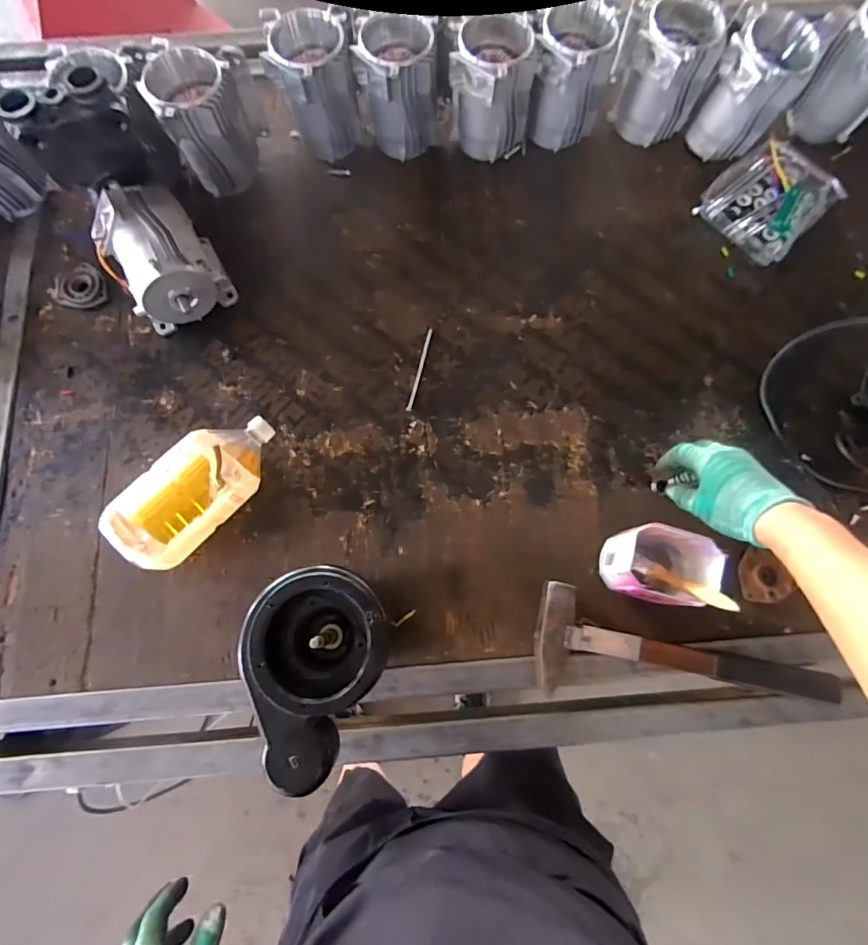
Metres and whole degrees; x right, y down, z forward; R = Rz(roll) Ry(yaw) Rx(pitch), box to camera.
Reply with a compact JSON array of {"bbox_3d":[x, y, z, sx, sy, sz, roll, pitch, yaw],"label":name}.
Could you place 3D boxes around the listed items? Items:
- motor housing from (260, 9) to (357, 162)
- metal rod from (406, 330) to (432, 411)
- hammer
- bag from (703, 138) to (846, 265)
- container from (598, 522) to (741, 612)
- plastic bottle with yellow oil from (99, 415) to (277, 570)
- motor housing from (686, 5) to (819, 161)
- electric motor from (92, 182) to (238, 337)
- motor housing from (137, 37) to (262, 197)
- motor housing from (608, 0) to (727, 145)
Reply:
[{"bbox_3d":[-0.167,-0.544,0.655,0.118,0.144,0.107,-3,77,-1],"label":"motor housing"},{"bbox_3d":[-0.019,-0.142,0.626,0.007,0.004,0.123,14,77,3],"label":"metal rod"},{"bbox_3d":[0.276,0.222,0.525,0.325,0.042,0.120,13,77,3],"label":"hammer"},{"bbox_3d":[0.502,-0.410,0.682,0.178,0.040,0.147,-43,80,-9],"label":"bag"},{"bbox_3d":[0.249,0.105,0.516,0.093,0.117,0.081,11,77,3],"label":"container"},{"bbox_3d":[-0.279,0.013,0.551,0.097,0.082,0.206,41,80,9],"label":"plastic bottle with yellow oil"},{"bbox_3d":[0.446,-0.534,0.653,0.102,0.147,0.102,0,77,0],"label":"motor housing"},{"bbox_3d":[-0.352,-0.272,0.600,0.125,0.118,0.151,-36,79,-8],"label":"electric motor"},{"bbox_3d":[-0.310,-0.483,0.640,0.111,0.147,0.118,3,77,1],"label":"motor housing"},{"bbox_3d":[0.325,-0.574,0.666,0.123,0.142,0.107,11,77,3],"label":"motor housing"}]

